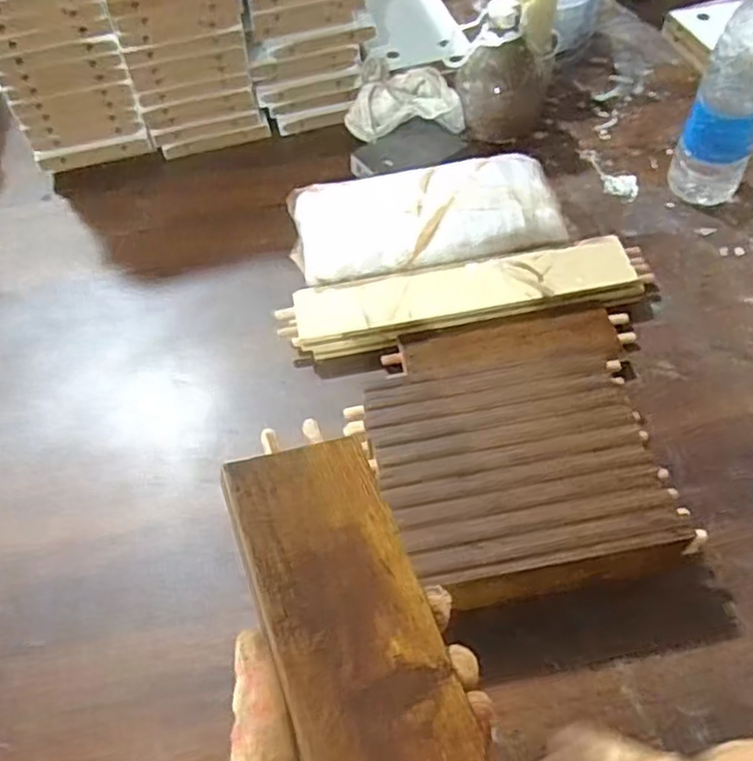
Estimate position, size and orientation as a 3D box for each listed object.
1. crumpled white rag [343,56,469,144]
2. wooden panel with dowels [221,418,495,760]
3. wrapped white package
[{"bbox_3d":[0.031,-0.286,0.702,0.120,0.044,0.094,9,58,10],"label":"crumpled white rag"},{"bbox_3d":[-0.006,0.104,0.265,0.062,0.018,0.190,-20,61,-9],"label":"wooden panel with dowels"},{"bbox_3d":[0.043,-0.142,0.617,0.233,0.062,0.104,-10,57,-3],"label":"wrapped white package"}]

